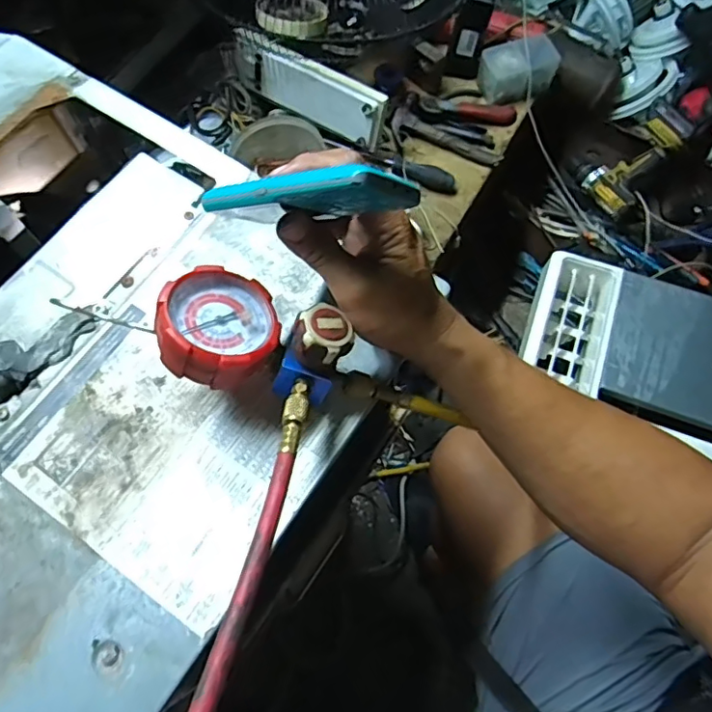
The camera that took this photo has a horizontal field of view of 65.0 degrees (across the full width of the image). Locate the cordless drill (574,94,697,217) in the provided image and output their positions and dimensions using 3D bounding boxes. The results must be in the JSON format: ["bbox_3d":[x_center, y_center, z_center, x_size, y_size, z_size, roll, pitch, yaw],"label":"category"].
[{"bbox_3d":[0.595,-0.420,1.184,0.061,0.223,0.152,-10,63,-46],"label":"cordless drill"}]

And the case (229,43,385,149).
[{"bbox_3d":[-0.079,-0.454,0.945,0.279,0.097,0.038,30,53,11],"label":"case"}]

